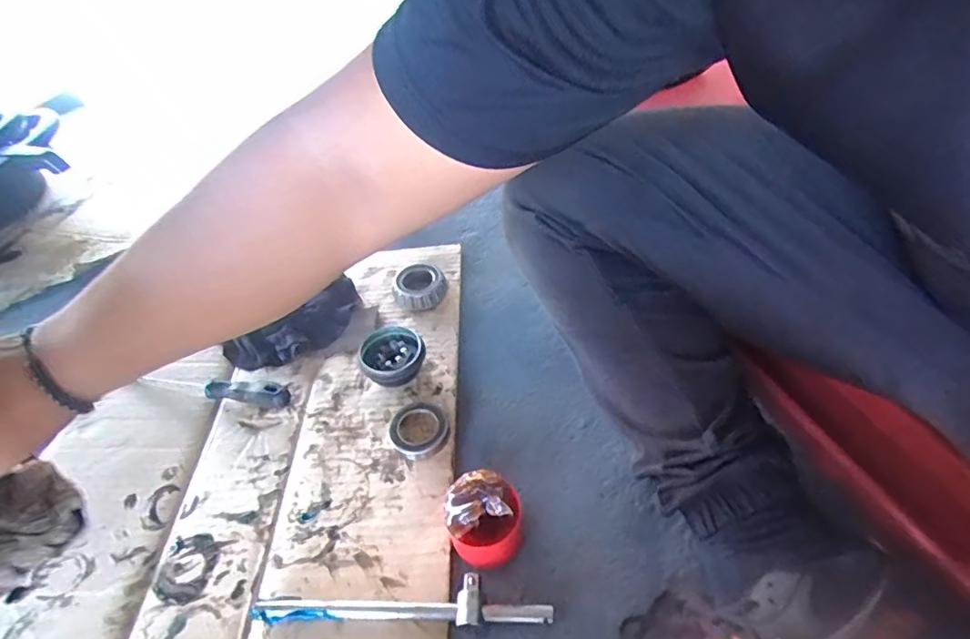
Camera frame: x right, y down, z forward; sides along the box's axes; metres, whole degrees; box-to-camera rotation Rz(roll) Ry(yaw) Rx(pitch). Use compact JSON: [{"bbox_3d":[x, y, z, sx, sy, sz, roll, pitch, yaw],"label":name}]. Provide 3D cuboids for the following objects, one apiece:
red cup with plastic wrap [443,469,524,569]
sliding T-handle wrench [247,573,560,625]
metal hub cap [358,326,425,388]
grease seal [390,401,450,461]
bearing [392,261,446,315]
[{"bbox_3d":[-0.001,0.170,0.470,0.062,0.050,0.063,-4,46,4],"label":"red cup with plastic wrap"},{"bbox_3d":[-0.067,0.230,0.449,0.238,0.017,0.035,-3,46,4],"label":"sliding T-handle wrench"},{"bbox_3d":[-0.102,0.045,0.618,0.070,0.035,0.072,-4,46,4],"label":"metal hub cap"},{"bbox_3d":[-0.066,0.112,0.561,0.058,0.017,0.060,-4,46,4],"label":"grease seal"},{"bbox_3d":[-0.080,-0.041,0.704,0.058,0.023,0.071,32,57,32],"label":"bearing"}]

